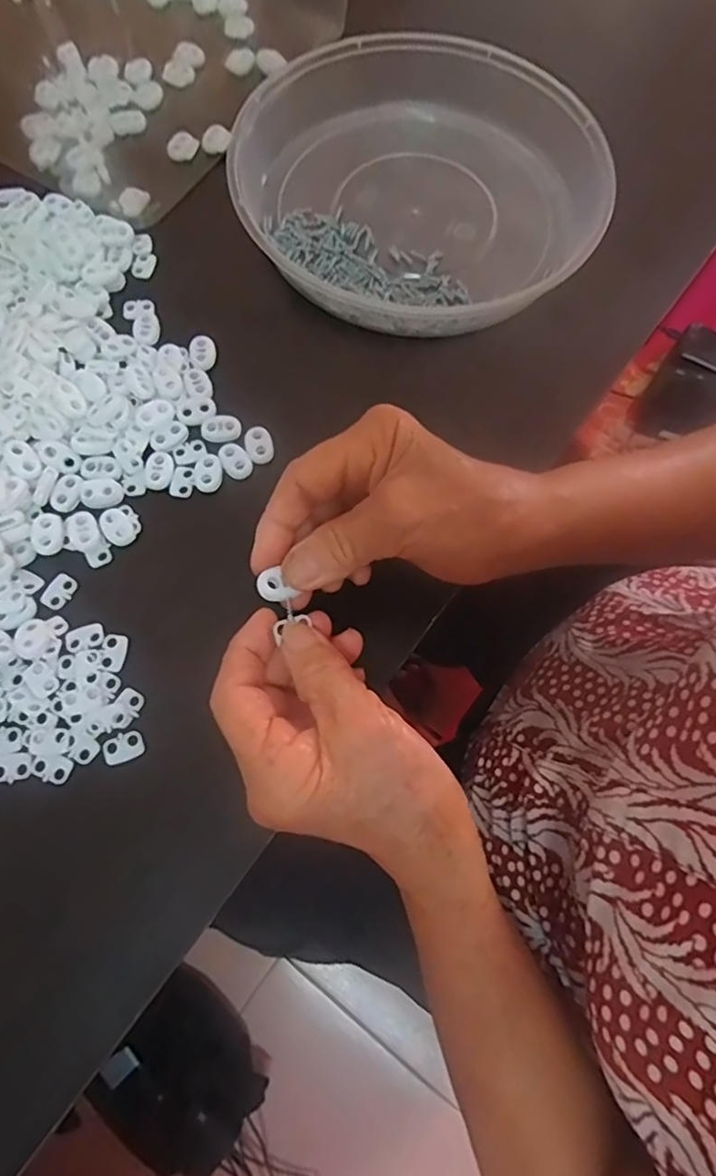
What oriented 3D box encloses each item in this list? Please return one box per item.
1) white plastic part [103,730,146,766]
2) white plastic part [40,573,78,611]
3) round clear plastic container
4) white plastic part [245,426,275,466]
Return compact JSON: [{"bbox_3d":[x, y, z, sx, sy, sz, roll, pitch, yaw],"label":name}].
[{"bbox_3d":[-0.113,0.077,0.283,0.018,0.005,0.014,-27,74,-10],"label":"white plastic part"},{"bbox_3d":[-0.156,0.002,0.306,0.014,0.004,0.019,31,73,8],"label":"white plastic part"},{"bbox_3d":[0.035,-0.259,0.386,0.225,0.054,0.208,0,72,-1],"label":"round clear plastic container"},{"bbox_3d":[-0.056,-0.082,0.336,0.015,0.005,0.022,-14,72,-6],"label":"white plastic part"}]

